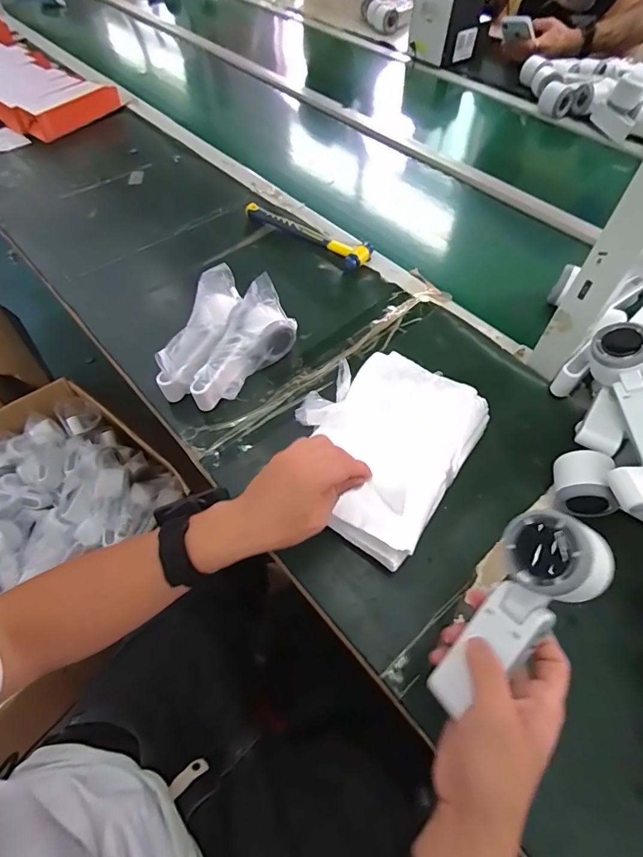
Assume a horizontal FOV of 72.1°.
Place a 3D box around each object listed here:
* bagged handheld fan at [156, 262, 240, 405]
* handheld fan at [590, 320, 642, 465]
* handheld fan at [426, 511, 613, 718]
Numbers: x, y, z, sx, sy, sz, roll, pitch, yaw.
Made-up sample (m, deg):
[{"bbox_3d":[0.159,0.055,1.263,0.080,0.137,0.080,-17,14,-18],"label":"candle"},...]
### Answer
[{"bbox_3d":[-0.154,-0.124,0.567,0.048,0.052,0.185,18,73,12],"label":"bagged handheld fan"},{"bbox_3d":[0.336,-0.039,0.468,0.052,0.045,0.165,-6,59,-2],"label":"handheld fan"},{"bbox_3d":[0.137,0.138,0.321,0.066,0.037,0.171,36,105,21],"label":"handheld fan"}]

